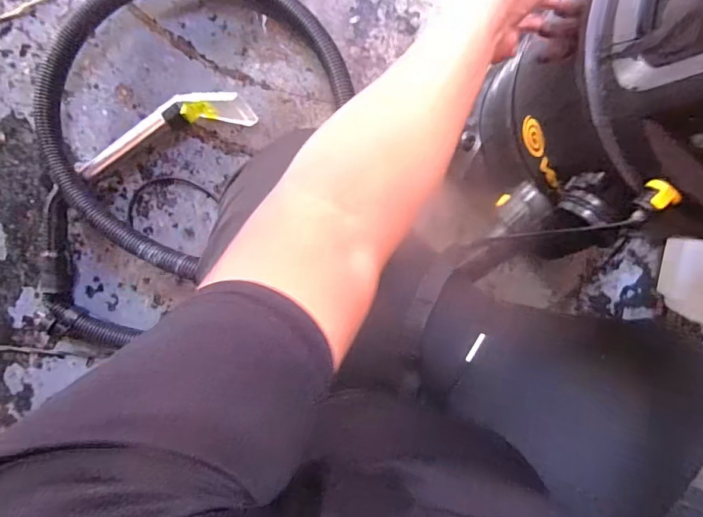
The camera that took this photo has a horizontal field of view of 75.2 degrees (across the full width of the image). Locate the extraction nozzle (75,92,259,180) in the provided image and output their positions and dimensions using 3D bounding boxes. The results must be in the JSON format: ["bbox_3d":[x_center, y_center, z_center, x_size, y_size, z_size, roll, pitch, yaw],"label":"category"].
[{"bbox_3d":[-0.335,-0.229,0.814,0.315,0.064,0.078,-20,94,3],"label":"extraction nozzle"}]

